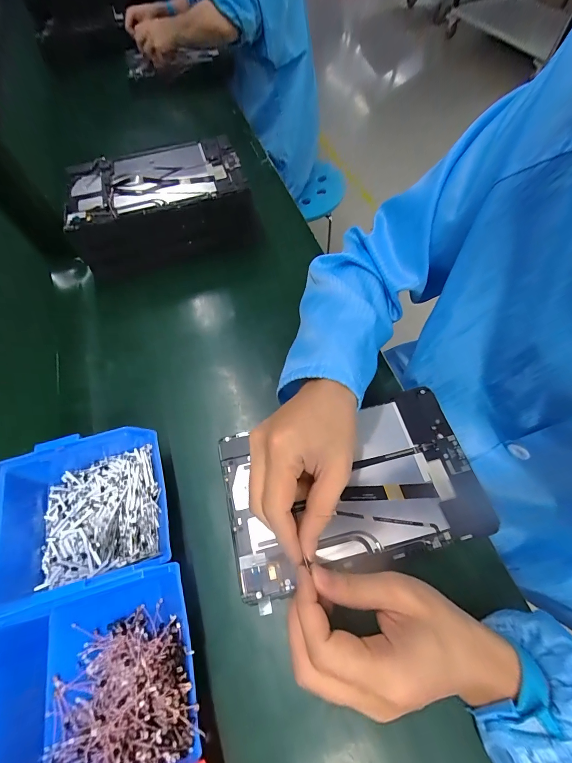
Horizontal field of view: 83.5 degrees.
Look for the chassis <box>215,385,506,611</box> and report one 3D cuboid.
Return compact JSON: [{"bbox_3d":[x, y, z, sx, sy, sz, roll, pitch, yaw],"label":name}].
[{"bbox_3d":[0.063,0.101,0.320,0.241,0.016,0.151,-14,66,-7],"label":"chassis"}]

